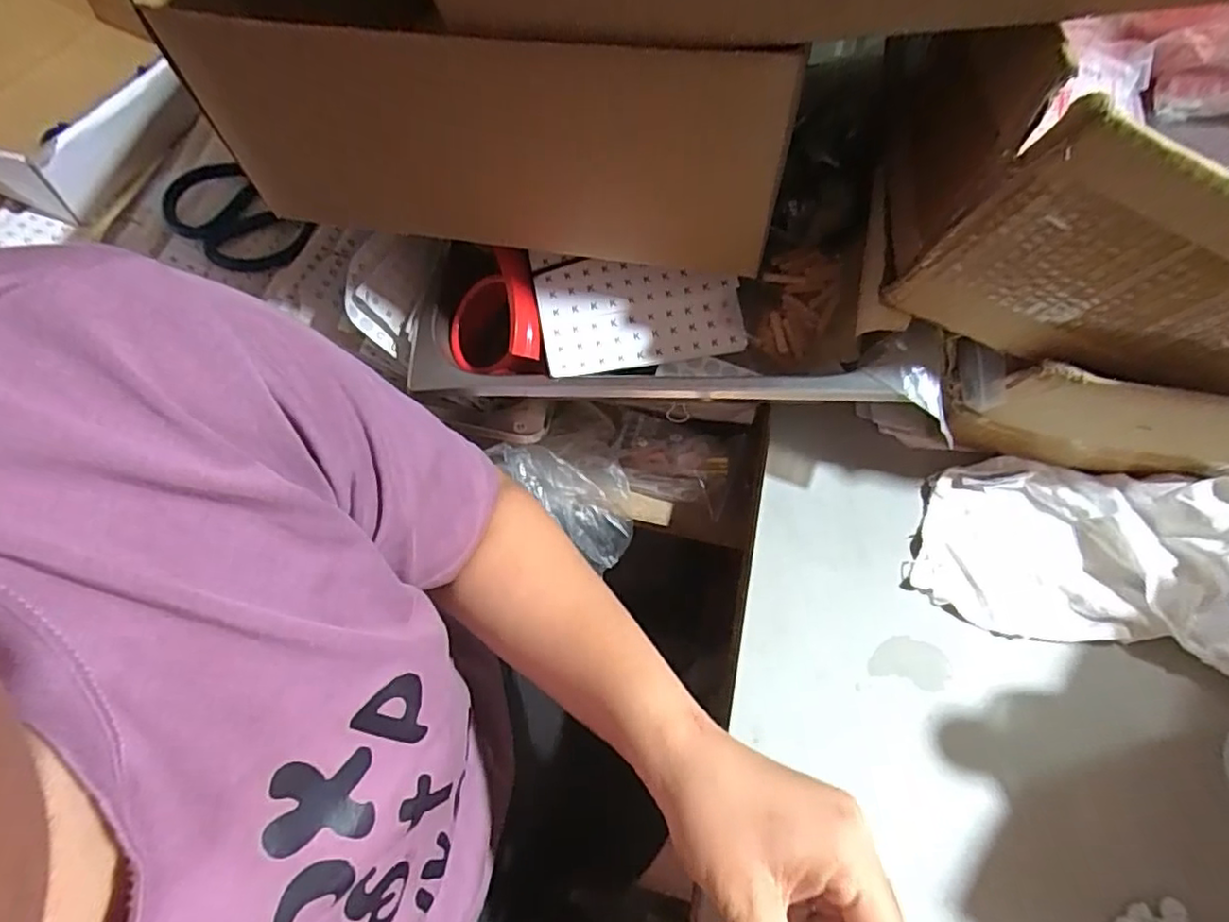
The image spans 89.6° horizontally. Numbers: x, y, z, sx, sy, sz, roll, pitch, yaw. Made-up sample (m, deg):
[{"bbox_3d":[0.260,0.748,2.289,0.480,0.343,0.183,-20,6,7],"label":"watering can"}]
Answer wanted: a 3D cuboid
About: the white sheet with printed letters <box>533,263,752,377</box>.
[{"bbox_3d":[0.016,-0.095,0.389,0.124,0.007,0.068,-9,87,-3],"label":"white sheet with printed letters"}]

